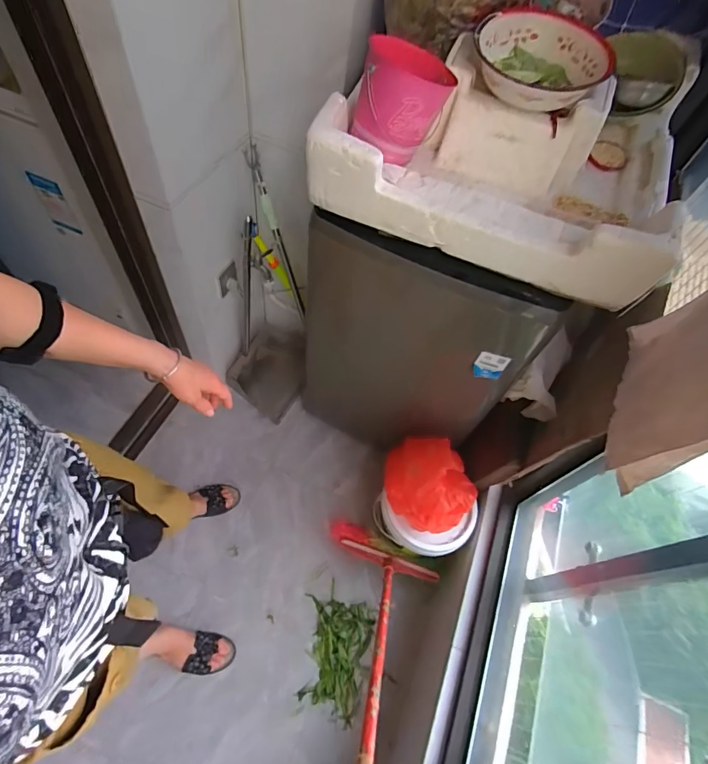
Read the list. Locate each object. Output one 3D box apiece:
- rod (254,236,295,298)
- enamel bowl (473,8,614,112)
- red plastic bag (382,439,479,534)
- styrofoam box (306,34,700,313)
[{"bbox_3d":[-0.247,-0.361,1.363,0.021,0.226,0.023,14,57,41],"label":"rod"},{"bbox_3d":[0.326,-0.565,0.753,0.222,0.060,0.217,1,62,-2],"label":"enamel bowl"},{"bbox_3d":[0.186,0.253,1.111,0.247,0.161,0.206,40,67,17],"label":"red plastic bag"},{"bbox_3d":[0.282,-0.460,0.811,0.604,0.157,0.513,18,63,7],"label":"styrofoam box"}]

